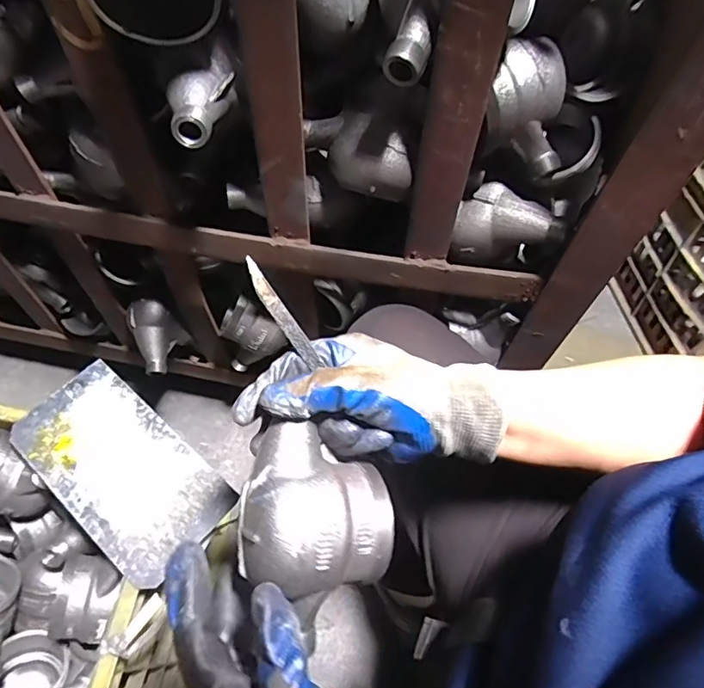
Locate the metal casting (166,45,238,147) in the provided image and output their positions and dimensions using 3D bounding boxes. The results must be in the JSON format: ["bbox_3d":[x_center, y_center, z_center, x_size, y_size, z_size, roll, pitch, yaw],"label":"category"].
[{"bbox_3d":[-0.110,-0.174,0.359,0.039,0.033,0.069,18,72,9],"label":"metal casting"}]

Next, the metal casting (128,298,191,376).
[{"bbox_3d":[-0.264,-0.015,0.690,0.064,0.060,0.111,-20,89,11],"label":"metal casting"}]

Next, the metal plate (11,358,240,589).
[{"bbox_3d":[-0.240,0.123,0.523,0.234,0.006,0.119,37,64,19],"label":"metal plate"}]

